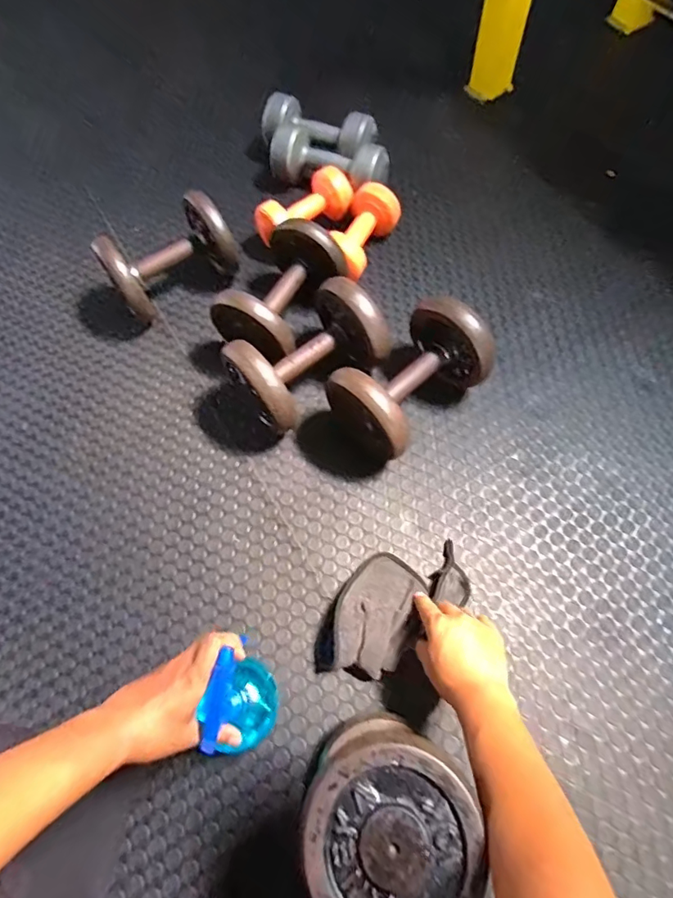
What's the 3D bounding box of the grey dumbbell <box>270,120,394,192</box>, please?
[{"bbox_3d":[-0.012,-0.515,0.890,0.202,0.078,0.084,25,69,11],"label":"grey dumbbell"}]

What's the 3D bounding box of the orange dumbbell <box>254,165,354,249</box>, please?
[{"bbox_3d":[-0.058,-0.415,0.875,0.181,0.077,0.065,-31,70,-12],"label":"orange dumbbell"}]

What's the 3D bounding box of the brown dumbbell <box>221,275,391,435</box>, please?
[{"bbox_3d":[-0.037,-0.130,0.711,0.206,0.146,0.123,-38,72,-14],"label":"brown dumbbell"}]

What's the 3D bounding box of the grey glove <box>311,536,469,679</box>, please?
[{"bbox_3d":[0.064,0.194,0.621,0.216,0.046,0.114,-37,71,-12],"label":"grey glove"}]

